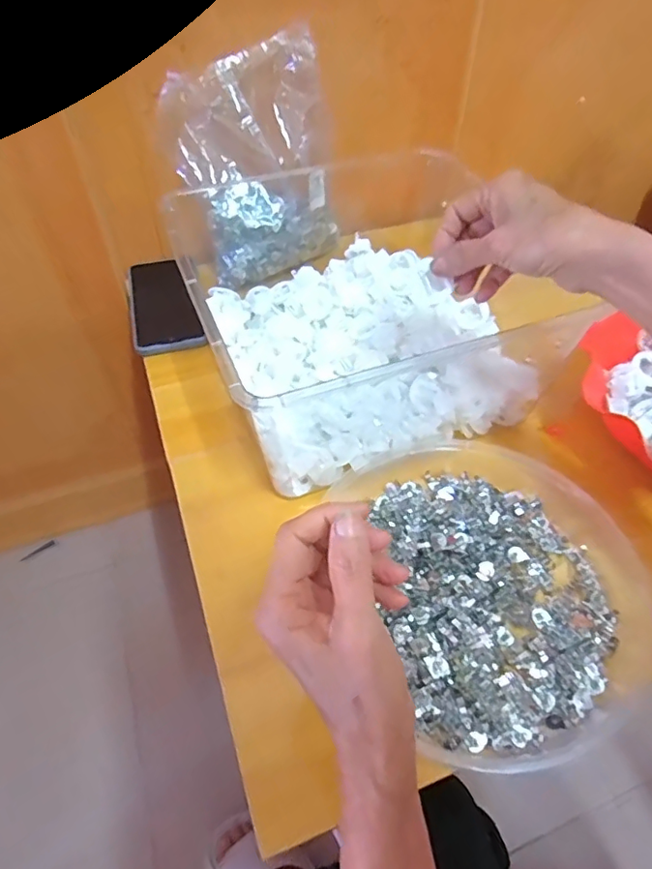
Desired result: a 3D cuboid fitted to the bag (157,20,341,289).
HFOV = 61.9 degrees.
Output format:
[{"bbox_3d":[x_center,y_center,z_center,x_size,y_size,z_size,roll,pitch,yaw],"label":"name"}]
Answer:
[{"bbox_3d":[-0.066,-0.281,0.581,0.169,0.218,0.051,-21,33,-3],"label":"bag"}]

